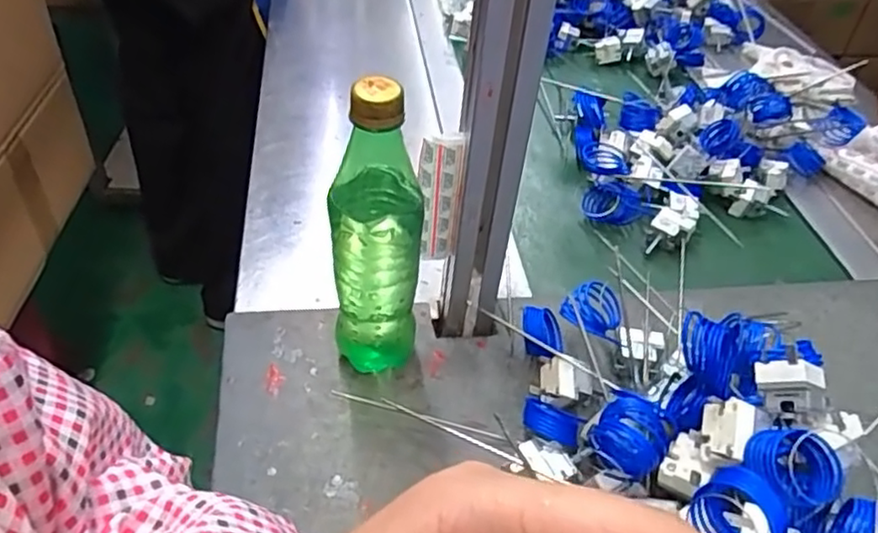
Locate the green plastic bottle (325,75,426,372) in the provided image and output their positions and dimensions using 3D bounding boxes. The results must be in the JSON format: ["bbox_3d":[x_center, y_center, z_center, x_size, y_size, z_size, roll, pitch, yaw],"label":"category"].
[{"bbox_3d":[-0.043,-0.012,0.456,0.058,0.253,0.057,2,44,-3],"label":"green plastic bottle"}]

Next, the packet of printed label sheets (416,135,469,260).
[{"bbox_3d":[0.000,-0.049,0.490,0.031,0.106,0.014,8,44,3],"label":"packet of printed label sheets"}]

